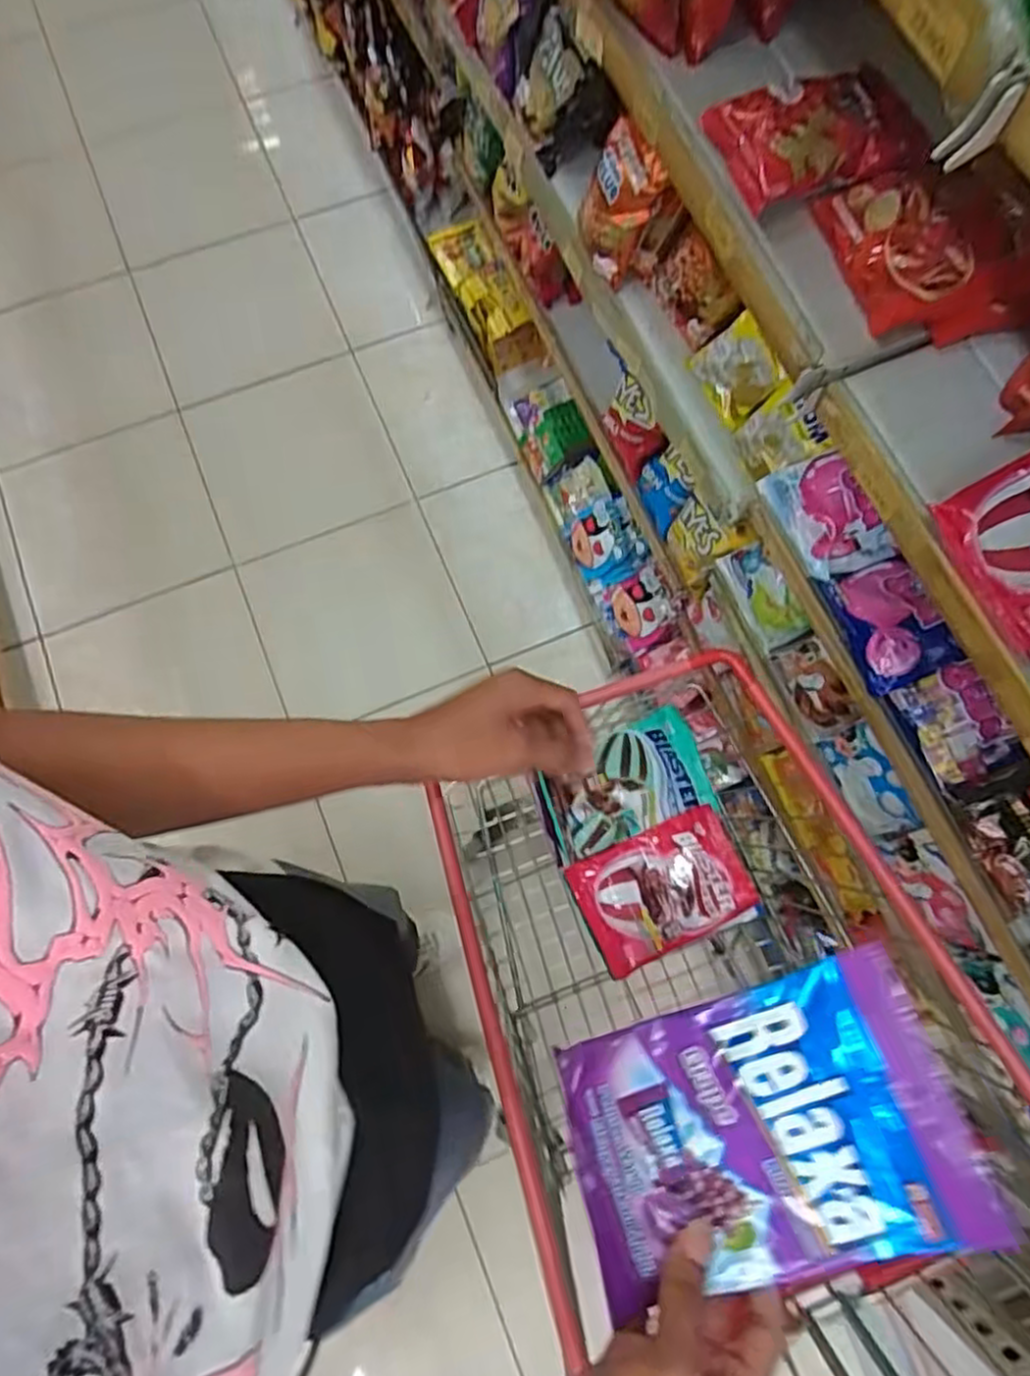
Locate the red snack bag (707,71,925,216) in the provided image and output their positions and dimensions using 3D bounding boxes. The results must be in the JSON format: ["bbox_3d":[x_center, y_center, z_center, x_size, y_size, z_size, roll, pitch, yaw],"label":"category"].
[{"bbox_3d":[0.267,-0.487,0.637,0.161,0.043,0.117,-15,76,-5],"label":"red snack bag"}]

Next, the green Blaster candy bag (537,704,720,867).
[{"bbox_3d":[0.134,0.114,0.873,0.198,0.043,0.126,-19,77,-6],"label":"green Blaster candy bag"}]

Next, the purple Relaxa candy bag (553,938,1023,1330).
[{"bbox_3d":[0.125,0.233,0.381,0.195,0.020,0.132,-21,69,9],"label":"purple Relaxa candy bag"}]

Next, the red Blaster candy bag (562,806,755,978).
[{"bbox_3d":[0.174,0.235,0.856,0.192,0.024,0.131,-24,77,-7],"label":"red Blaster candy bag"}]

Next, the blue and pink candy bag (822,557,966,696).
[{"bbox_3d":[0.356,-0.063,0.692,0.078,0.021,0.122,-22,67,18],"label":"blue and pink candy bag"}]

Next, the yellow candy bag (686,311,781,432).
[{"bbox_3d":[0.251,-0.354,0.823,0.028,0.081,0.103,-12,74,-45],"label":"yellow candy bag"}]

